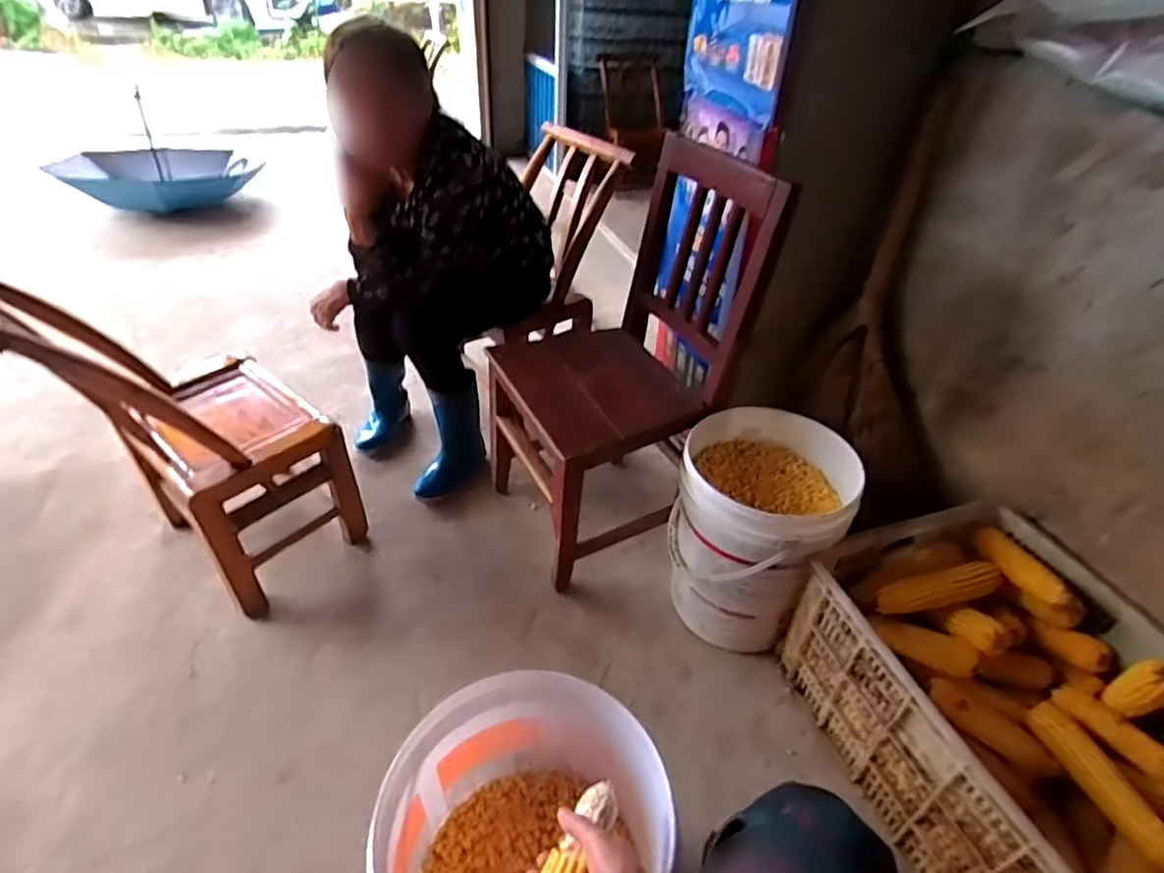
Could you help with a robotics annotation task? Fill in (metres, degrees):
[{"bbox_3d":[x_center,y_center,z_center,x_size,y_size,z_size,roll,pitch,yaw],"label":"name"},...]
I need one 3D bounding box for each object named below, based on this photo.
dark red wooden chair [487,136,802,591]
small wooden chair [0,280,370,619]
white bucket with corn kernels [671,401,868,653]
[{"bbox_3d":[0.092,-0.154,1.154,0.468,0.694,0.350,-19,46,-29],"label":"dark red wooden chair"},{"bbox_3d":[-0.690,0.002,1.071,0.330,0.614,0.378,26,44,27],"label":"small wooden chair"},{"bbox_3d":[0.312,0.180,1.142,0.282,0.360,0.285,1,38,-1],"label":"white bucket with corn kernels"}]

